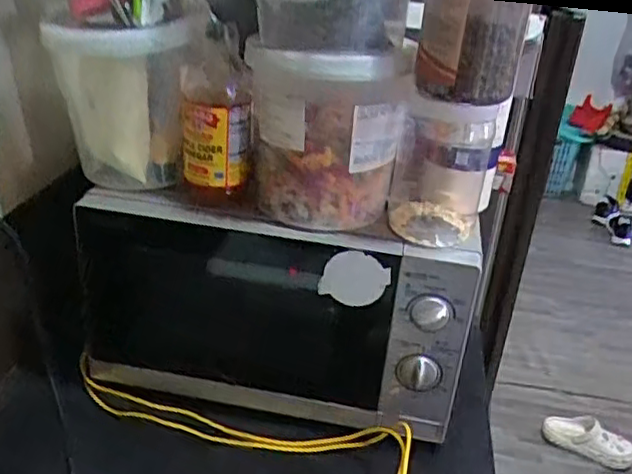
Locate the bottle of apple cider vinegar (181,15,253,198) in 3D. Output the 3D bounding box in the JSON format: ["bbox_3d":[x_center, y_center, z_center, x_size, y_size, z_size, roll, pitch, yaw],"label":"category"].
[{"bbox_3d":[-0.107,-0.134,0.708,0.074,0.178,0.070,0,27,-10],"label":"bottle of apple cider vinegar"}]

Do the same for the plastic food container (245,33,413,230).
[{"bbox_3d":[0.008,-0.107,0.678,0.151,0.180,0.124,5,27,-1],"label":"plastic food container"}]

